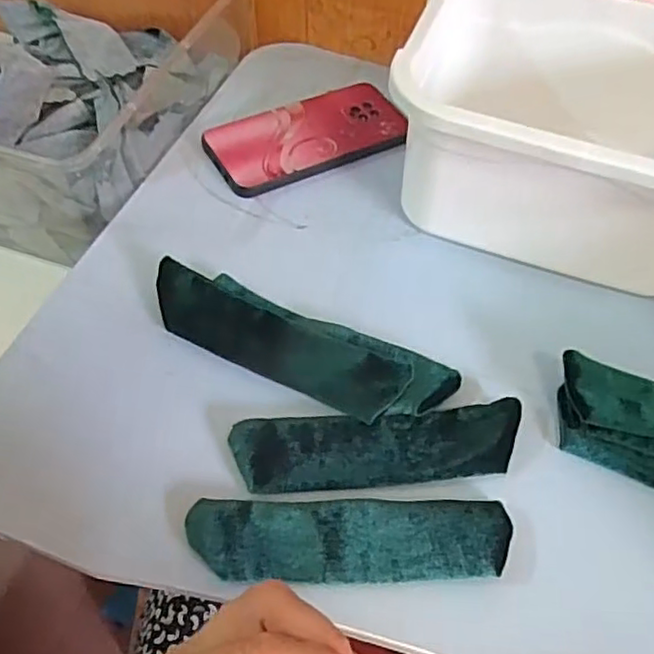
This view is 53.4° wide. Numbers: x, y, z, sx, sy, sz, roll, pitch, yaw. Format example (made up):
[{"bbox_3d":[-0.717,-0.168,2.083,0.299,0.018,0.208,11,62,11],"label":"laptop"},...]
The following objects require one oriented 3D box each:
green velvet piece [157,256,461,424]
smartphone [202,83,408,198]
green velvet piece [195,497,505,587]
[{"bbox_3d":[-0.021,0.010,0.414,0.198,0.028,0.054,21,58,15],"label":"green velvet piece"},{"bbox_3d":[-0.015,-0.159,0.535,0.163,0.012,0.076,-25,58,-16],"label":"smartphone"},{"bbox_3d":[0.013,0.113,0.347,0.169,0.009,0.041,-1,55,0],"label":"green velvet piece"}]

